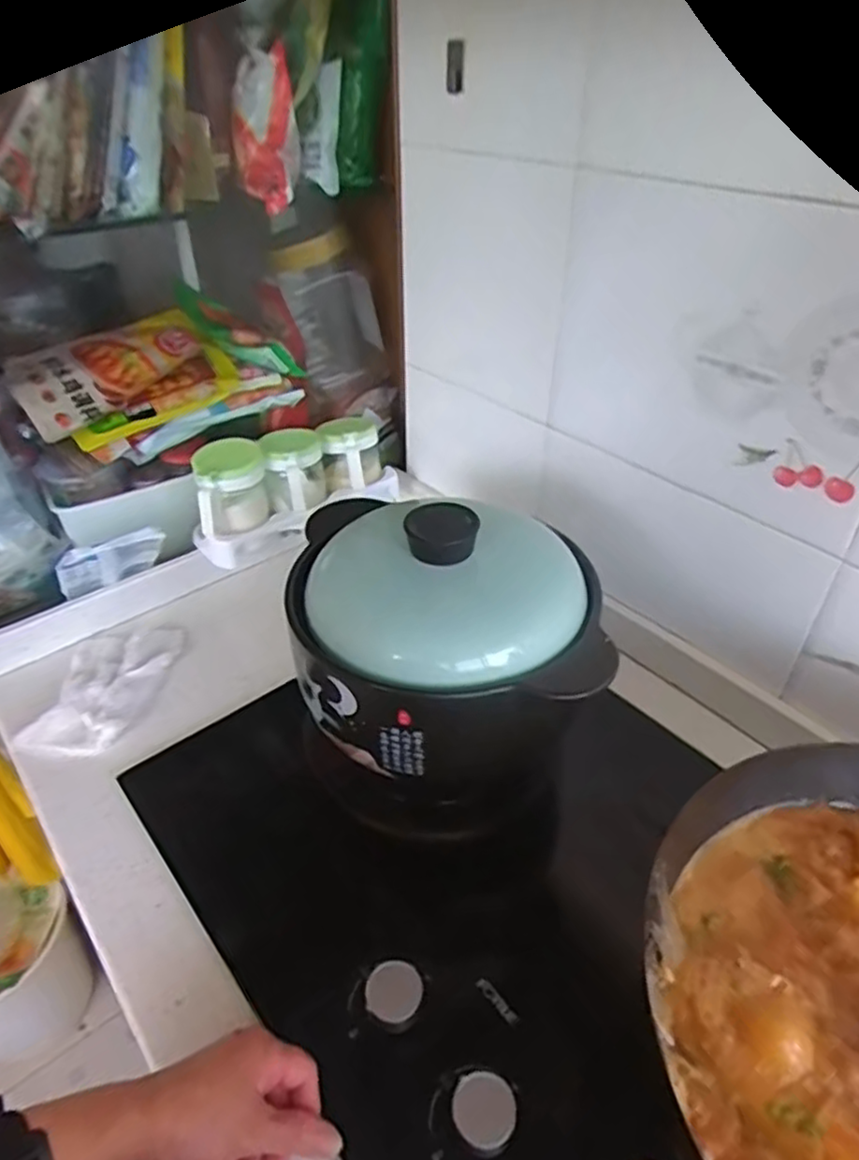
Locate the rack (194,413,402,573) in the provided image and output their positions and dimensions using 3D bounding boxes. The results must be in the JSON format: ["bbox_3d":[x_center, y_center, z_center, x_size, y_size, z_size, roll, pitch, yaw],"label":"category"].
[{"bbox_3d":[-0.173,-0.124,0.877,0.256,0.115,0.090,-22,43,-26],"label":"rack"}]

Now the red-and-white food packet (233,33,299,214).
[{"bbox_3d":[-0.169,-0.460,0.717,0.063,0.136,0.046,-6,39,-8],"label":"red-and-white food packet"}]

